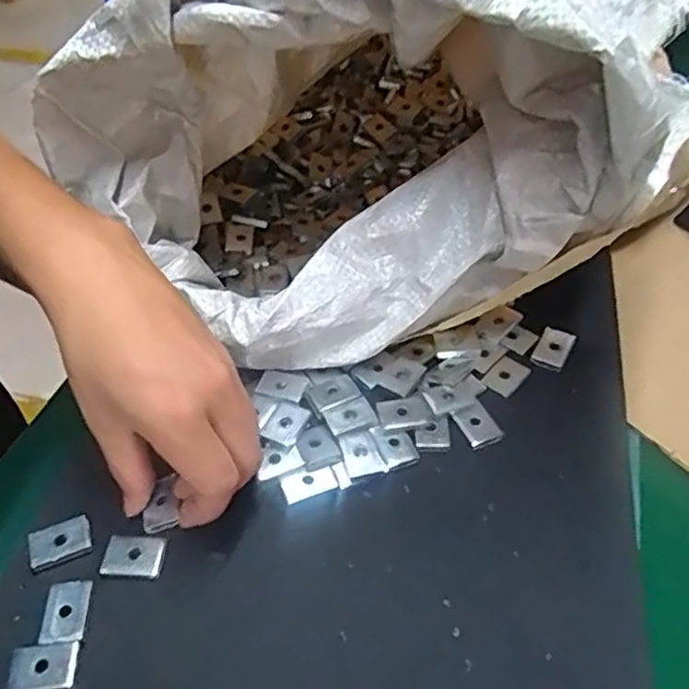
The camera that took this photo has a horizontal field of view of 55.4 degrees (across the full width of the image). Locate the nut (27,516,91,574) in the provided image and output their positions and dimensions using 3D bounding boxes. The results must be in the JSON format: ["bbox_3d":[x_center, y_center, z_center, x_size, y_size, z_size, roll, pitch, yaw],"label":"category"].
[{"bbox_3d":[-0.143,0.100,0.329,0.030,0.006,0.019,-17,50,-17],"label":"nut"}]

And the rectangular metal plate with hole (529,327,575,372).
[{"bbox_3d":[0.131,0.003,0.415,0.020,0.005,0.029,26,67,19],"label":"rectangular metal plate with hole"}]

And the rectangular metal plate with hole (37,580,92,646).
[{"bbox_3d":[-0.129,0.124,0.303,0.018,0.004,0.028,-2,48,-3],"label":"rectangular metal plate with hole"}]

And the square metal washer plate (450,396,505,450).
[{"bbox_3d":[0.076,0.046,0.374,0.020,0.005,0.027,-19,51,-18],"label":"square metal washer plate"}]

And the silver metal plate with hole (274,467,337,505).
[{"bbox_3d":[-0.020,0.073,0.351,0.028,0.005,0.017,-15,50,-15],"label":"silver metal plate with hole"}]

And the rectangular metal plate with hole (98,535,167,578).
[{"bbox_3d":[-0.104,0.104,0.323,0.030,0.004,0.020,4,48,2],"label":"rectangular metal plate with hole"}]

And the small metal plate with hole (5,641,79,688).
[{"bbox_3d":[-0.132,0.143,0.288,0.028,0.006,0.021,-4,48,-6],"label":"small metal plate with hole"}]

